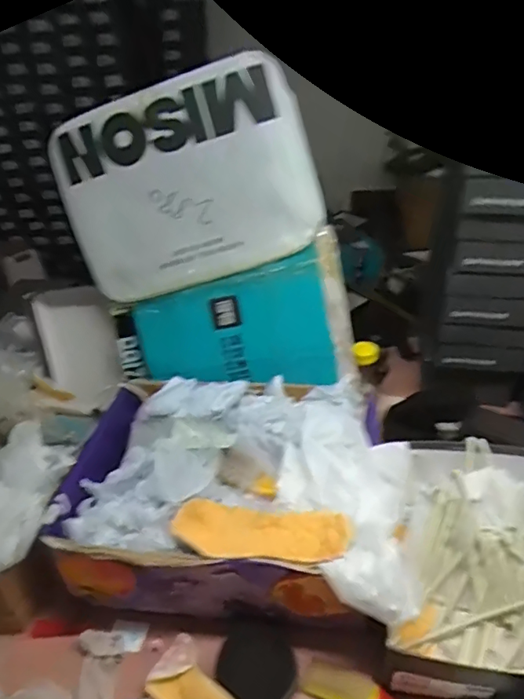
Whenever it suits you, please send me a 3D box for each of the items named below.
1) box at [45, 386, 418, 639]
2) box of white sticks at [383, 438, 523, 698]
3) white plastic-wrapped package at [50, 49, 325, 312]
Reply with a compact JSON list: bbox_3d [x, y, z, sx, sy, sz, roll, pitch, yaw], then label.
[{"bbox_3d":[-0.031,0.188,0.729,0.440,0.177,0.328,4,35,12],"label":"box"},{"bbox_3d":[0.297,0.261,0.663,0.256,0.101,0.331,6,35,14],"label":"box of white sticks"},{"bbox_3d":[-0.120,-0.249,0.795,0.375,0.295,0.041,-15,7,15],"label":"white plastic-wrapped package"}]

